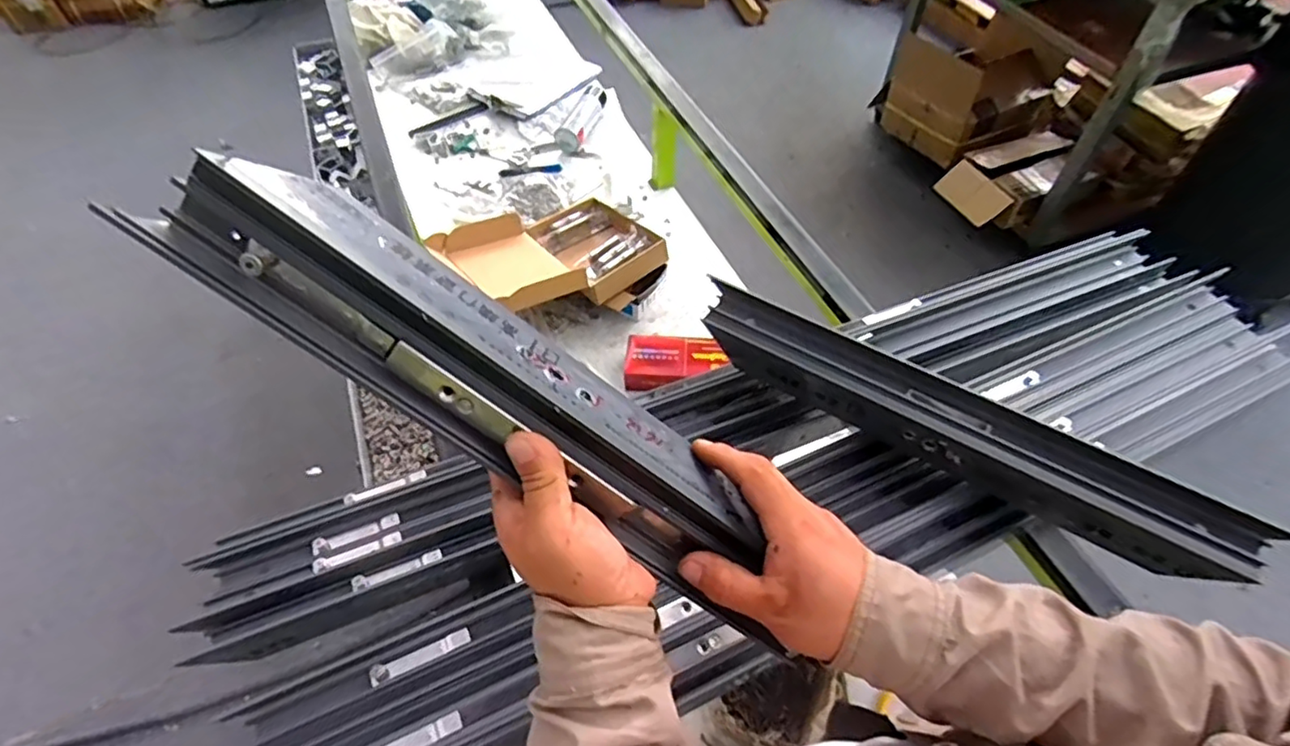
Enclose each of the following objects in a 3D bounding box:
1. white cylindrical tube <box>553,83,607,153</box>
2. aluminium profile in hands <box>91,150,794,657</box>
[{"bbox_3d":[-0.148,-0.633,1.576,0.065,0.056,0.237,14,54,10],"label":"white cylindrical tube"},{"bbox_3d":[-0.083,0.006,0.369,0.366,0.047,0.083,36,53,-14],"label":"aluminium profile in hands"}]

